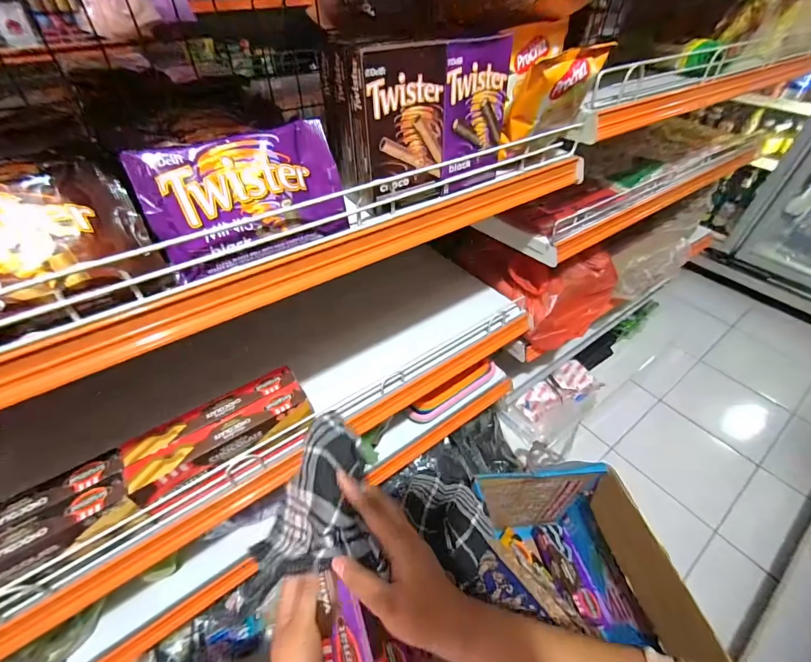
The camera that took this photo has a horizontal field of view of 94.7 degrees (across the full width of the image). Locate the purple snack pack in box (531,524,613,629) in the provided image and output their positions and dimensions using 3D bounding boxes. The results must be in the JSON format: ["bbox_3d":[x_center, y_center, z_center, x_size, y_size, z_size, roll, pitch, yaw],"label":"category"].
[{"bbox_3d":[0.374,0.552,0.857,0.076,0.032,0.206,-8,45,-9],"label":"purple snack pack in box"}]

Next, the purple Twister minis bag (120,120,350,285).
[{"bbox_3d":[-0.132,-0.114,0.323,0.155,0.094,0.043,-27,25,-29],"label":"purple Twister minis bag"}]

